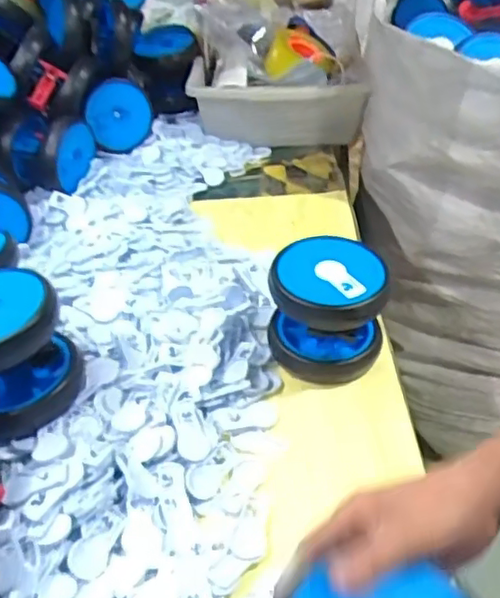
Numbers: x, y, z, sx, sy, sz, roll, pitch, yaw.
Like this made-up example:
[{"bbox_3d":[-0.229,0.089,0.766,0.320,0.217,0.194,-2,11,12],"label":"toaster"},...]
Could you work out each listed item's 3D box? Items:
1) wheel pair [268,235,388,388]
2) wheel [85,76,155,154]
[{"bbox_3d":[0.087,0.016,0.743,0.114,0.132,0.111,-3,40,2],"label":"wheel pair"},{"bbox_3d":[-0.237,-0.336,1.177,0.125,0.134,0.029,-32,50,22],"label":"wheel"}]

